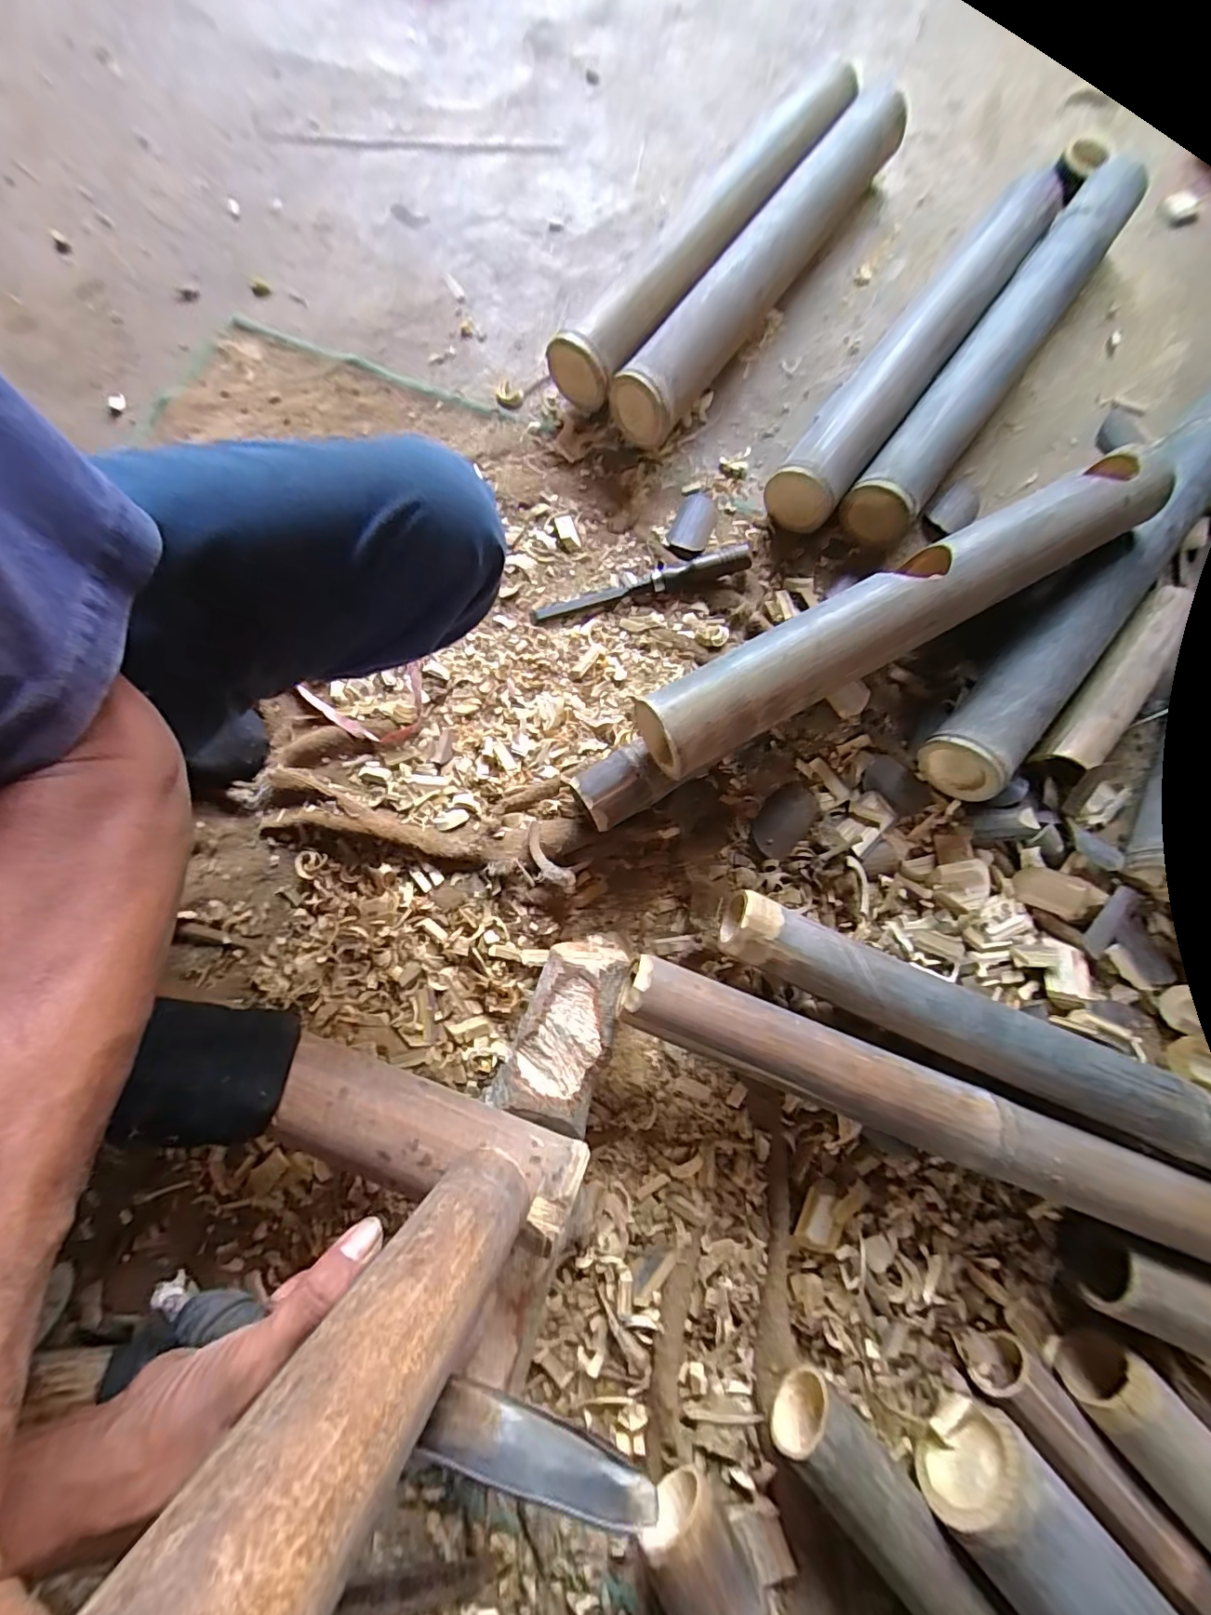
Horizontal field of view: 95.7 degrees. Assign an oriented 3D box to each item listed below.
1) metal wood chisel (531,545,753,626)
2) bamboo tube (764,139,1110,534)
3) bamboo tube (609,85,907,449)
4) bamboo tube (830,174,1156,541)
[{"bbox_3d":[0.039,-0.243,0.593,0.241,0.023,0.028,-14,77,-3],"label":"metal wood chisel"},{"bbox_3d":[0.367,-0.546,0.645,0.086,0.076,0.560,36,79,8],"label":"bamboo tube"},{"bbox_3d":[0.192,-0.642,0.650,0.072,0.078,0.556,34,79,8],"label":"bamboo tube"},{"bbox_3d":[0.460,-0.535,0.641,0.076,0.076,0.589,36,79,8],"label":"bamboo tube"}]

